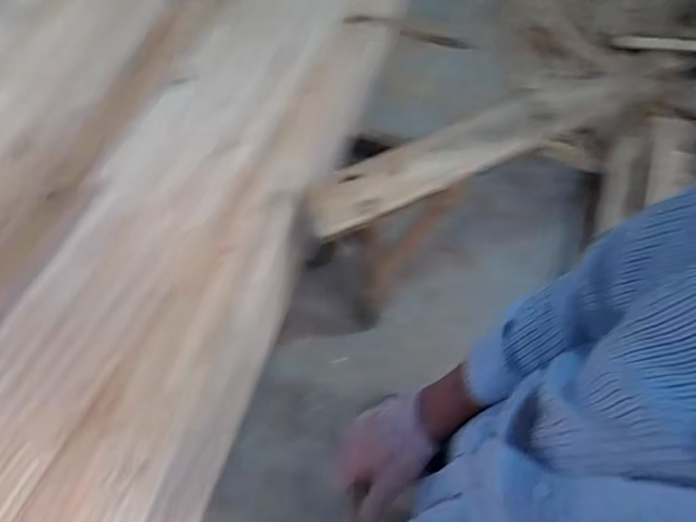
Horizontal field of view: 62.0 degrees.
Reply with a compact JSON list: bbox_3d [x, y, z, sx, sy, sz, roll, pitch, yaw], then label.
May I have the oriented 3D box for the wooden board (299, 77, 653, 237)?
[{"bbox_3d":[0.348,-0.302,1.431,0.968,0.052,0.151,-23,64,-12],"label":"wooden board"}]

